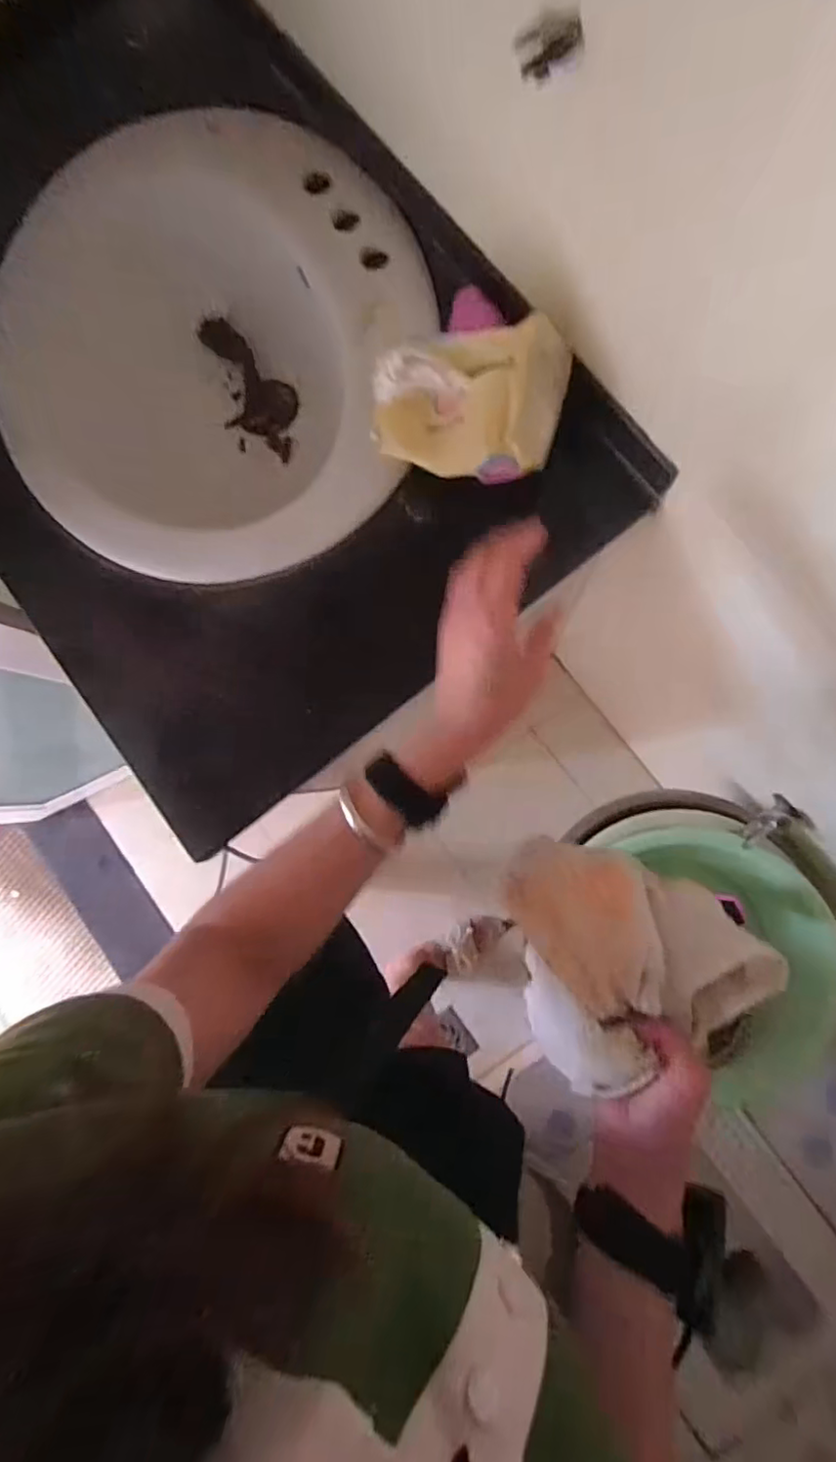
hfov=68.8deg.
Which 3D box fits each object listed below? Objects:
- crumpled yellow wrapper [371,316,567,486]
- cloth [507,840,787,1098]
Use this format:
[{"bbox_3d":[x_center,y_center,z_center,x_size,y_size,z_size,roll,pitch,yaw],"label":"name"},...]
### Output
[{"bbox_3d":[0.036,-0.256,0.470,0.143,0.054,0.100,15,87,8],"label":"crumpled yellow wrapper"},{"bbox_3d":[0.143,0.147,0.401,0.145,0.083,0.144,-9,83,6],"label":"cloth"}]

